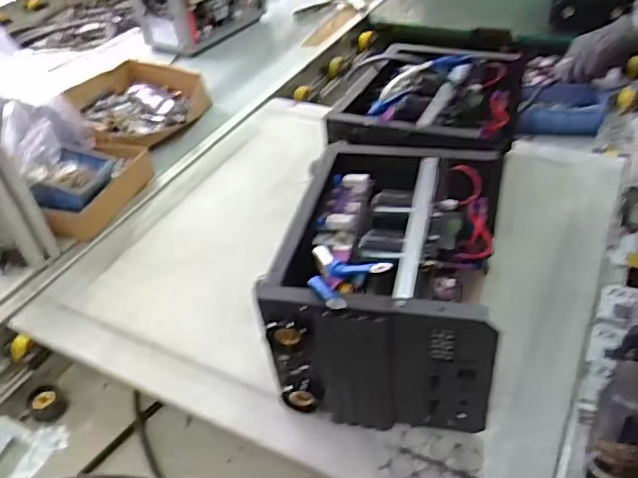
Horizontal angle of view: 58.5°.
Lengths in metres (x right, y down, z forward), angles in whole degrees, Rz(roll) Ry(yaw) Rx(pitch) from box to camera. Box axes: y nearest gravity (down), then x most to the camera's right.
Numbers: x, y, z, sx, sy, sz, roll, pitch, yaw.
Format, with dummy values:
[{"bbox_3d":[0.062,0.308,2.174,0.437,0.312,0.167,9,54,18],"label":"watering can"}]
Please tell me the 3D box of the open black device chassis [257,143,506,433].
[{"bbox_3d":[0.075,0.036,0.563,0.187,0.155,0.264,6,41,14],"label":"open black device chassis"}]

